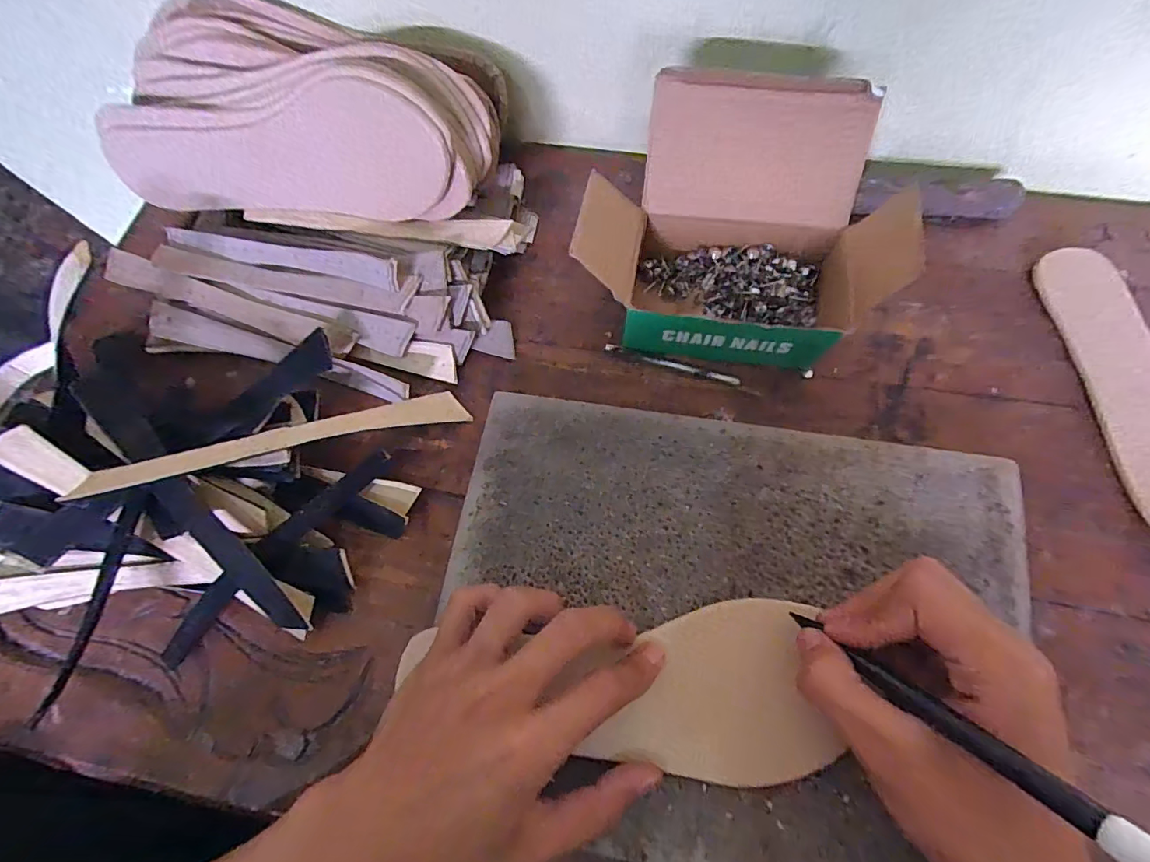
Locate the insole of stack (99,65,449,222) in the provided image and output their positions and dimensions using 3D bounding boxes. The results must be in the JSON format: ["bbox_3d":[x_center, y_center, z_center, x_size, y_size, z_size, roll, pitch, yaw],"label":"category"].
[{"bbox_3d":[-0.189,-0.171,0.308,0.240,0.078,0.017,8,48,11],"label":"insole of stack"}]

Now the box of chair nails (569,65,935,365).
[{"bbox_3d":[0.089,-0.113,0.288,0.166,0.092,0.123,5,72,5],"label":"box of chair nails"}]

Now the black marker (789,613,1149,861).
[{"bbox_3d":[0.133,0.104,0.171,0.010,0.145,0.006,-40,115,-12],"label":"black marker"}]

